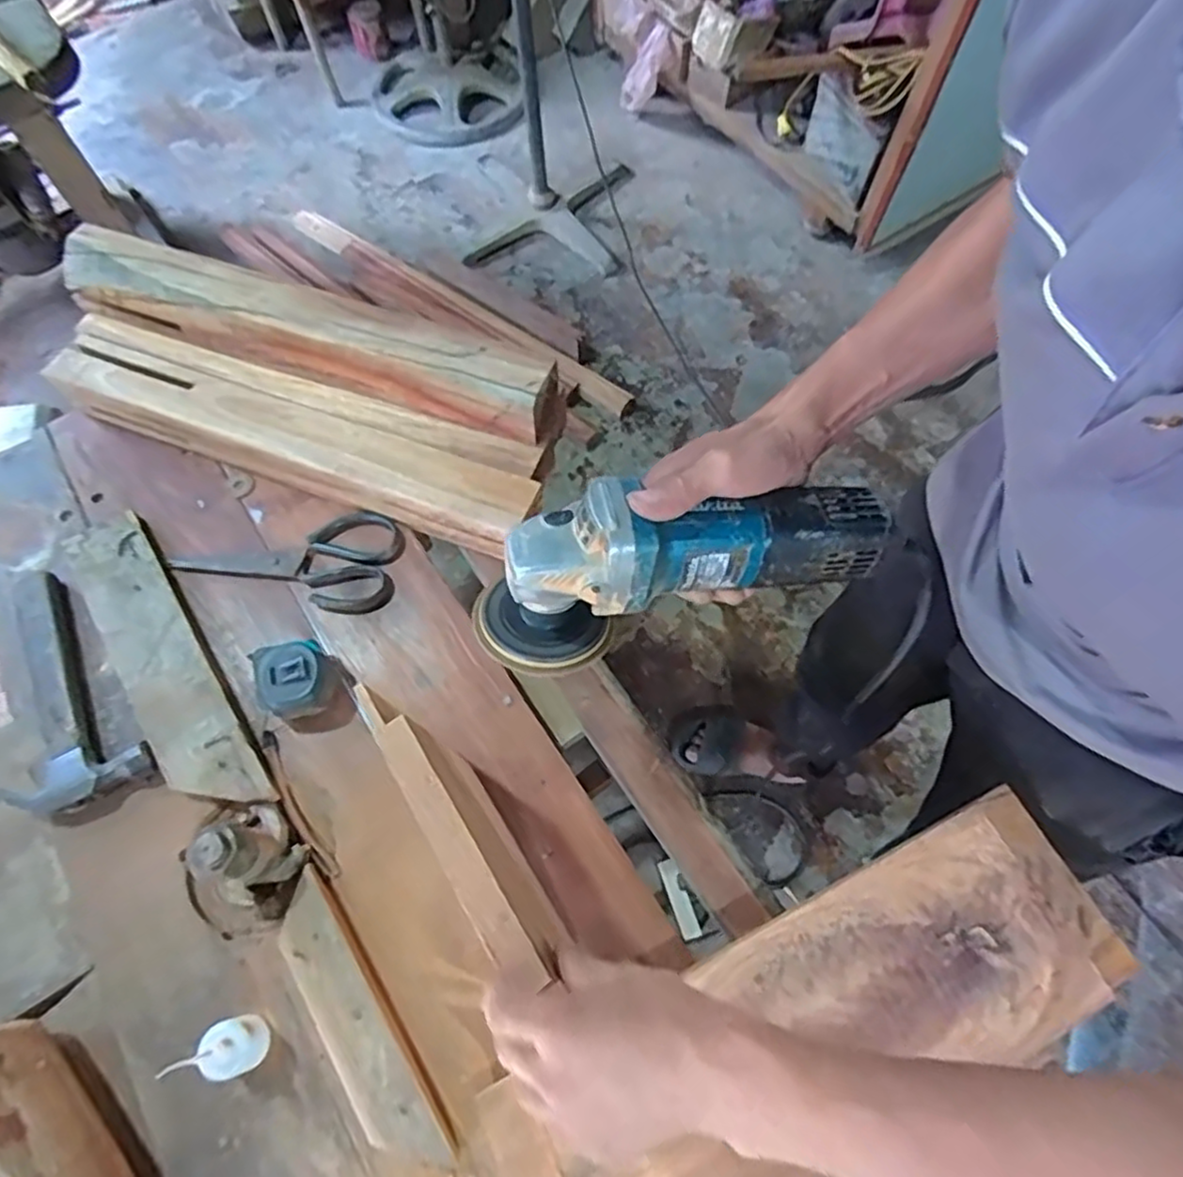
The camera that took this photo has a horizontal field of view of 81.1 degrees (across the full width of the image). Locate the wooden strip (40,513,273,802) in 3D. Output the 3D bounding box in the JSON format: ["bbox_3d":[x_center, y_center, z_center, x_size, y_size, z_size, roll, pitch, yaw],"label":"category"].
[{"bbox_3d":[-0.399,0.062,0.635,0.081,0.025,0.336,-36,71,-14],"label":"wooden strip"}]

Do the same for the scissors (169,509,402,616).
[{"bbox_3d":[-0.293,-0.041,0.689,0.210,0.013,0.109,14,67,7],"label":"scissors"}]

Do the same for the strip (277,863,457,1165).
[{"bbox_3d":[-0.175,0.318,0.512,0.045,0.024,0.217,-32,70,-13],"label":"strip"}]

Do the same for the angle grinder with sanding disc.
[{"bbox_3d":[0.062,-0.028,0.433,0.268,0.083,0.083,-14,67,1],"label":"angle grinder with sanding disc"}]

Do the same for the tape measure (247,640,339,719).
[{"bbox_3d":[-0.264,0.082,0.616,0.064,0.045,0.064,-15,67,-6],"label":"tape measure"}]

